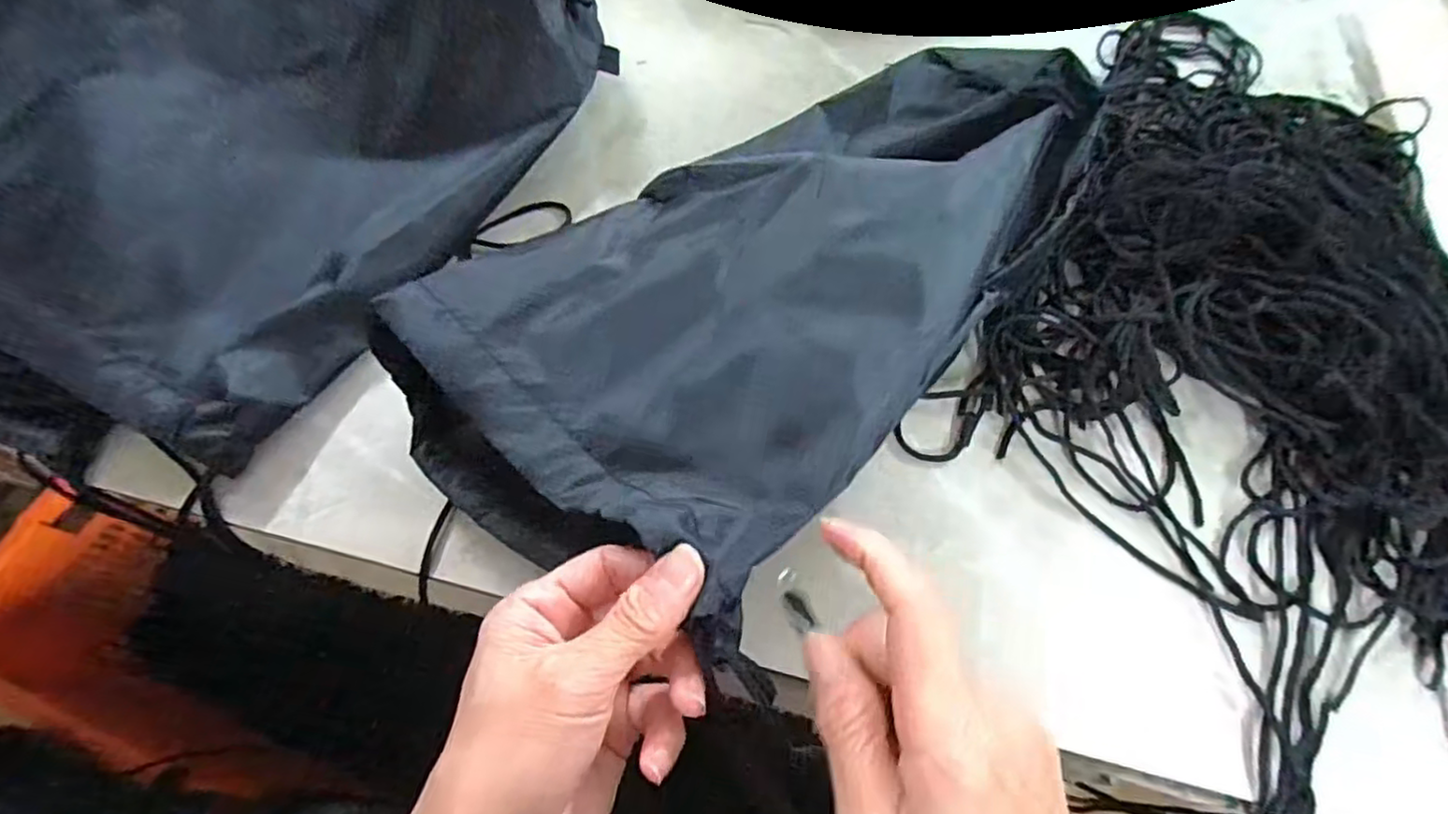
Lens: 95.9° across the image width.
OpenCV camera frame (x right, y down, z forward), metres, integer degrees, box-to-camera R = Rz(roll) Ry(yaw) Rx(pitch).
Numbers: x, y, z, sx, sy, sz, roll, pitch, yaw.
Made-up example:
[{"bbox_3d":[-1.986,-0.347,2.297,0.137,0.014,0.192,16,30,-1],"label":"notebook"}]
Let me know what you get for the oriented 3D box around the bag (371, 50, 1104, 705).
[{"bbox_3d":[0.024,-0.095,0.352,0.232,0.082,0.397,33,67,13],"label":"bag"}]

